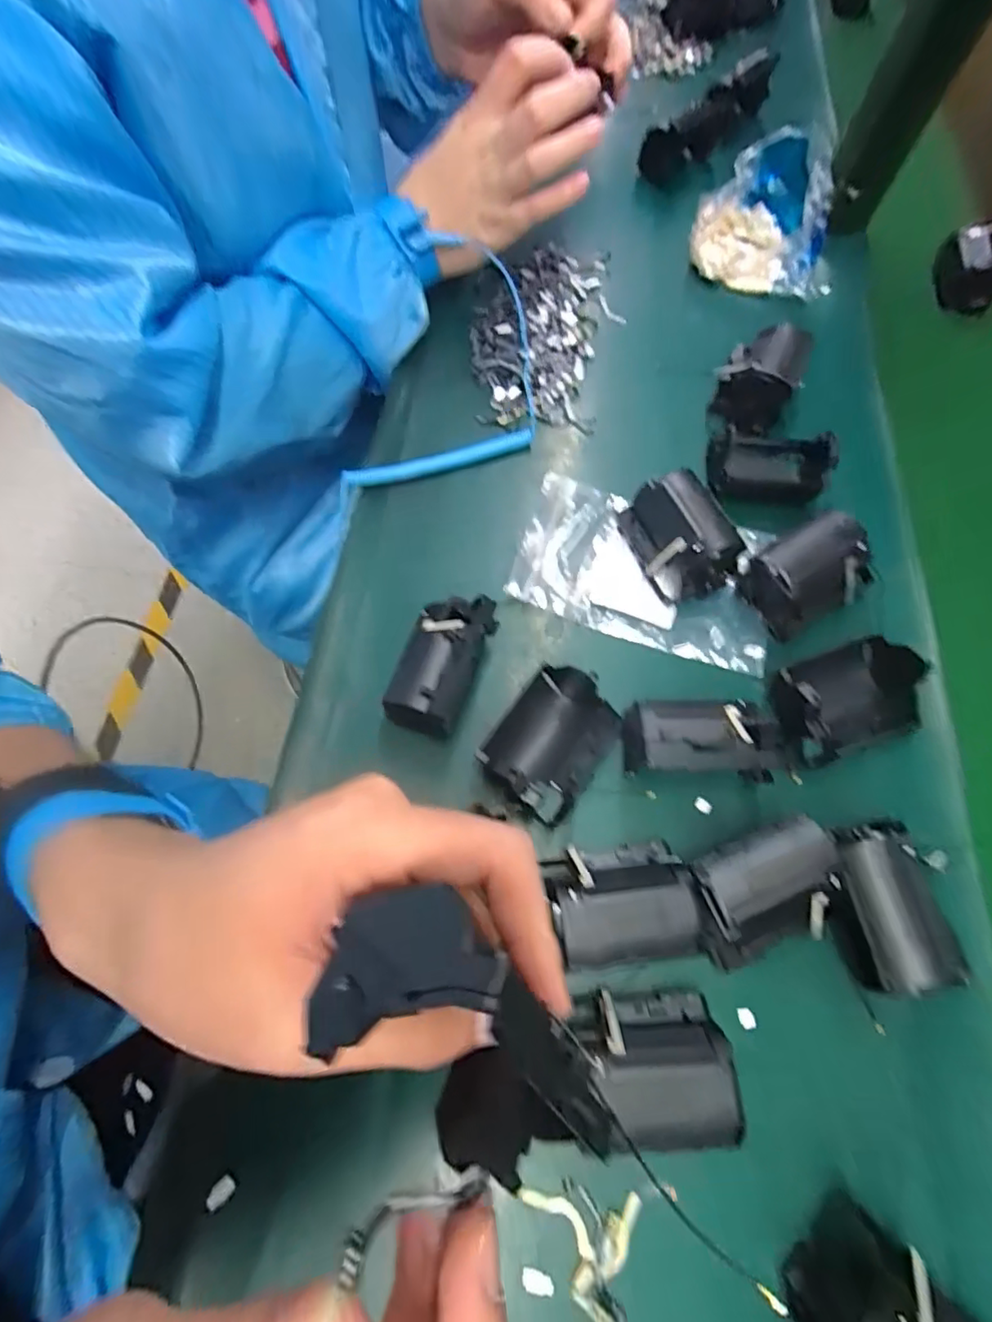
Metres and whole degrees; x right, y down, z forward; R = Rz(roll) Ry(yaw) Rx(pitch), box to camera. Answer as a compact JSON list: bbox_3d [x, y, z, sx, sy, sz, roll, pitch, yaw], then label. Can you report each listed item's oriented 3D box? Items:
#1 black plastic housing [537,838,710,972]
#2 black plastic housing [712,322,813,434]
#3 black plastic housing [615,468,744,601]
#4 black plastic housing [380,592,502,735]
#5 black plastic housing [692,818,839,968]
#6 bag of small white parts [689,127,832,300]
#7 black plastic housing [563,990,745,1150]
[{"bbox_3d":[0.055,0.111,0.262,0.063,0.040,0.049,-3,67,-4],"label":"black plastic housing"},{"bbox_3d":[0.182,-0.199,0.392,0.050,0.043,0.076,23,67,7],"label":"black plastic housing"},{"bbox_3d":[0.109,-0.075,0.340,0.047,0.042,0.068,-25,70,-13],"label":"black plastic housing"},{"bbox_3d":[-0.028,0.002,0.300,0.043,0.042,0.071,17,67,4],"label":"black plastic housing"},{"bbox_3d":[0.122,0.108,0.265,0.064,0.040,0.050,-17,69,-10],"label":"black plastic housing"},{"bbox_3d":[0.219,-0.352,0.453,0.112,0.071,0.099,16,67,4],"label":"bag of small white parts"},{"bbox_3d":[0.064,0.169,0.238,0.060,0.039,0.049,1,67,-3],"label":"black plastic housing"}]

